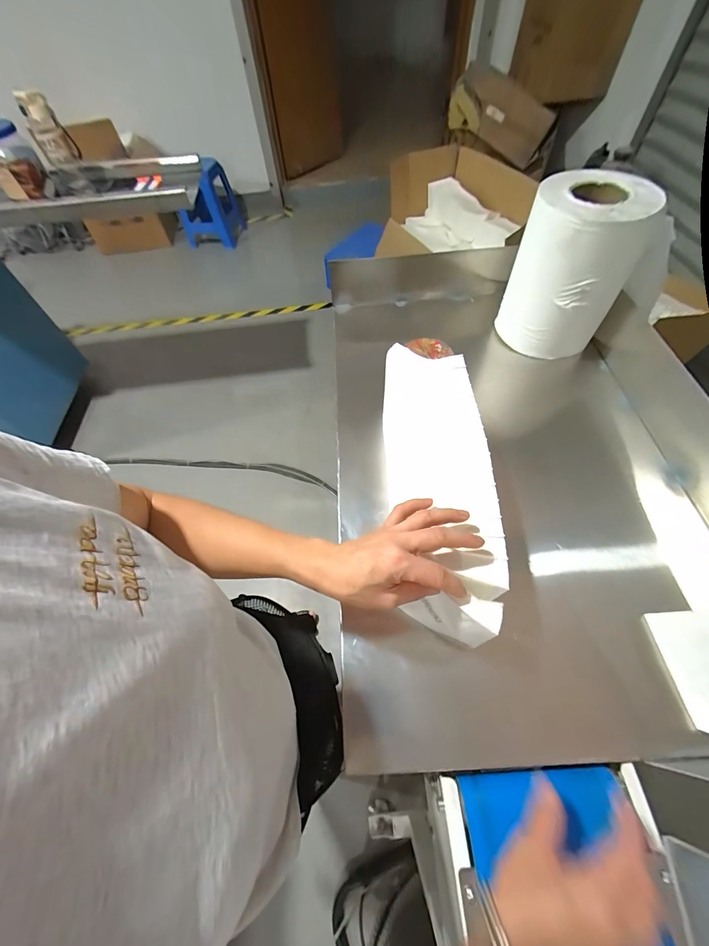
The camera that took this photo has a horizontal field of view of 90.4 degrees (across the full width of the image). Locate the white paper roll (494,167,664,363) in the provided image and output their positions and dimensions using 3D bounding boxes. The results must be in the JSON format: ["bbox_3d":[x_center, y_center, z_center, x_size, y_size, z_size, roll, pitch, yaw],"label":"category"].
[{"bbox_3d":[0.361,-0.344,0.610,0.139,0.231,0.165,-13,58,-4],"label":"white paper roll"}]

